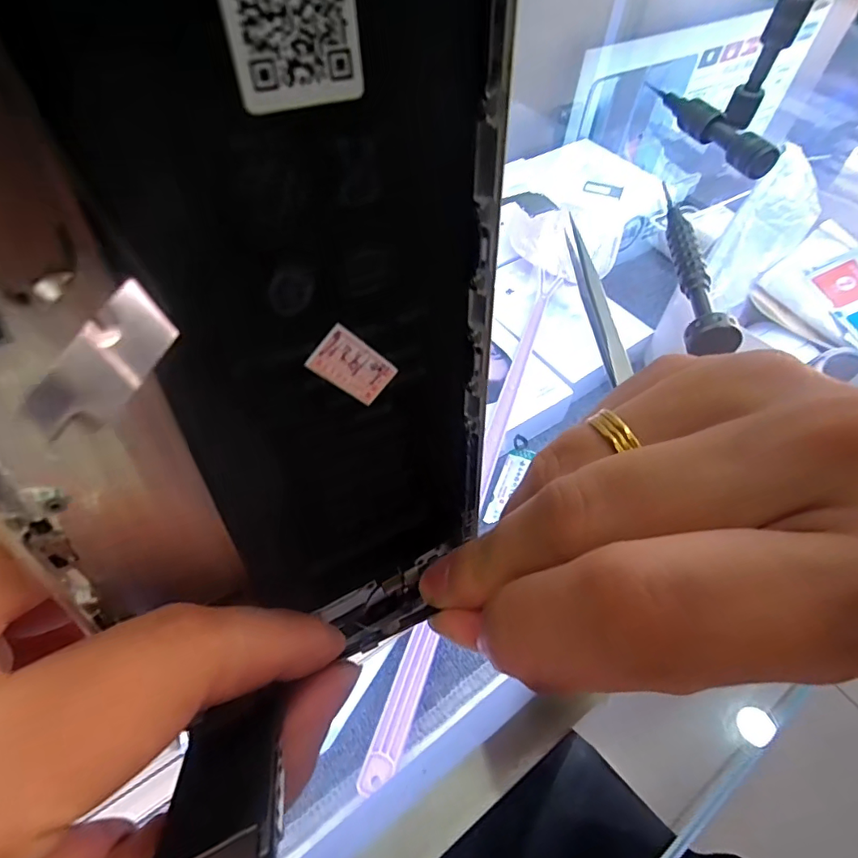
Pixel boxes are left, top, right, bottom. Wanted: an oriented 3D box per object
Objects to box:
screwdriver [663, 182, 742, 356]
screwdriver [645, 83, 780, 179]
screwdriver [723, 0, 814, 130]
[{"bbox_3d":[0.114,-0.077,0.218,0.016,0.012,0.112,9,54,4],"label":"screwdriver"},{"bbox_3d":[0.164,-0.179,0.297,0.016,0.015,0.098,-17,56,-15],"label":"screwdriver"},{"bbox_3d":[0.197,-0.226,0.277,0.017,0.104,0.014,25,56,15],"label":"screwdriver"}]

